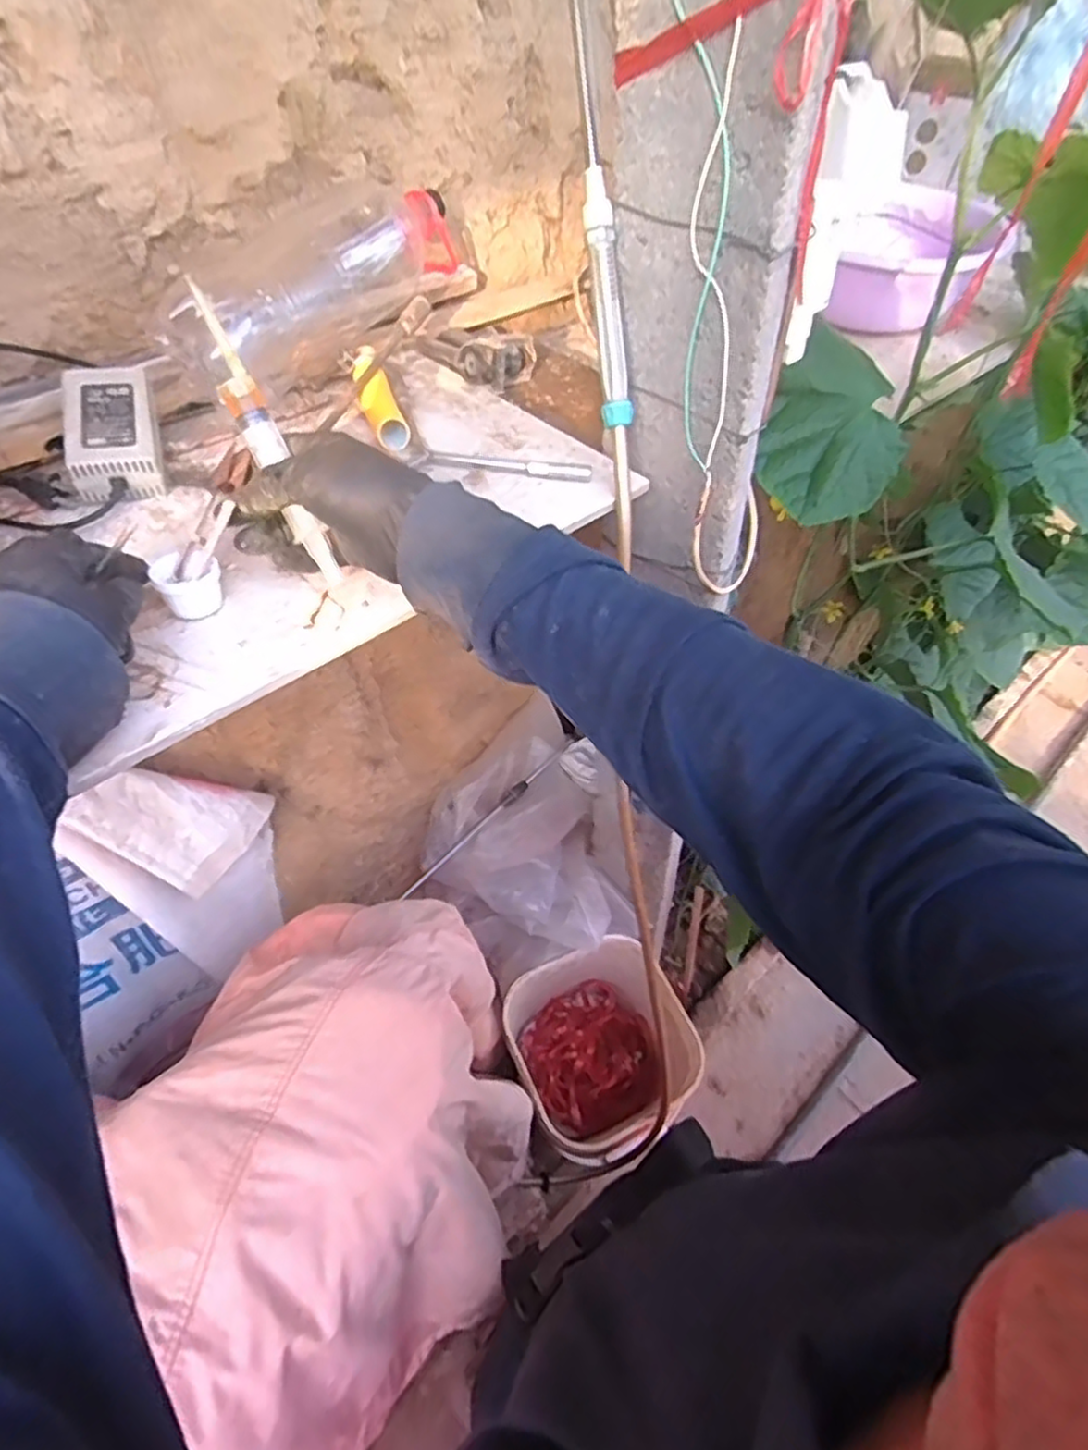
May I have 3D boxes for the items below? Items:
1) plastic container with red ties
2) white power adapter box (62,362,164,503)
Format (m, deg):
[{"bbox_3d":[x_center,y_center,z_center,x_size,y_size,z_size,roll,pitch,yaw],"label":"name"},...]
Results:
[{"bbox_3d":[0.079,0.504,1.045,0.236,0.264,0.256,-20,57,-18],"label":"plastic container with red ties"},{"bbox_3d":[-0.325,-0.225,0.520,0.058,0.029,0.114,-14,73,-15],"label":"white power adapter box"}]

